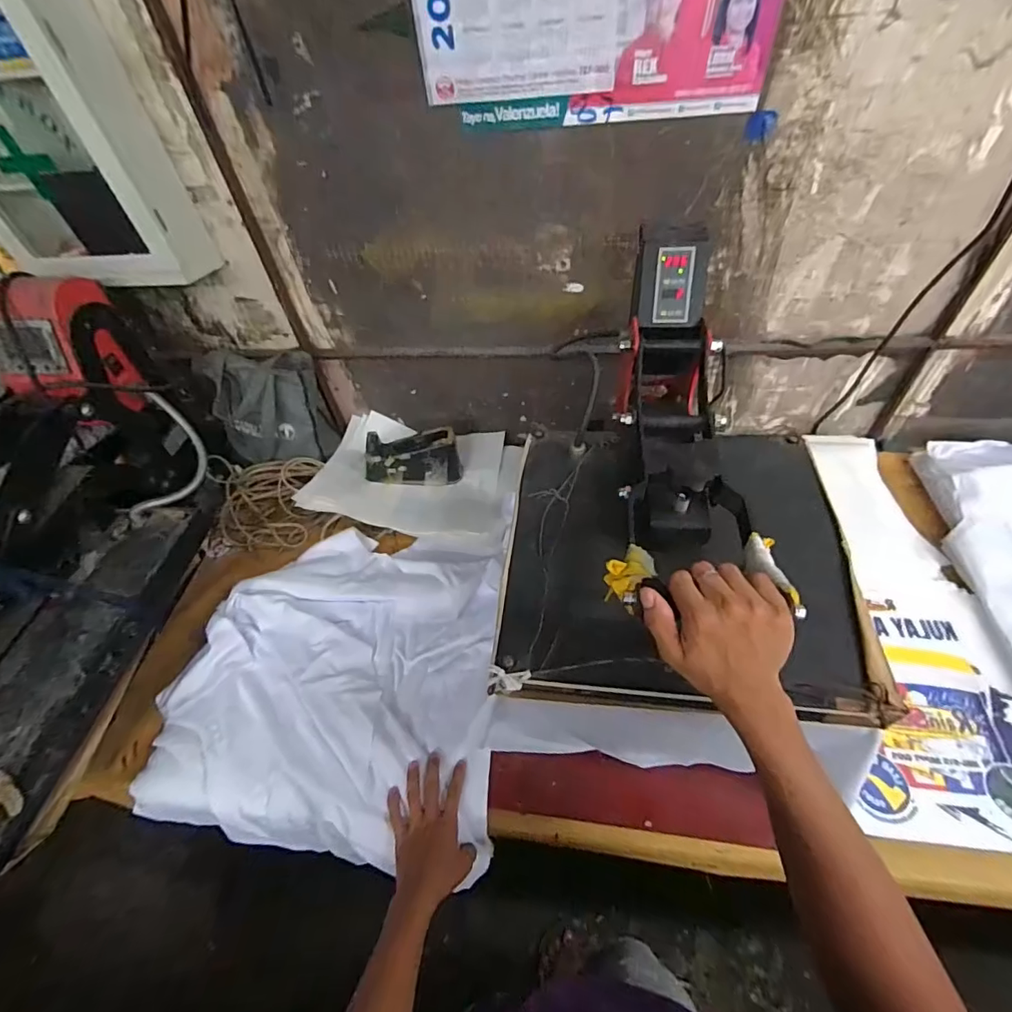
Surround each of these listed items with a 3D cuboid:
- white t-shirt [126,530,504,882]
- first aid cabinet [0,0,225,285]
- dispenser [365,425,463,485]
[{"bbox_3d":[-0.265,0.265,0.810,0.525,0.089,0.492,4,51,9],"label":"white t-shirt"},{"bbox_3d":[-0.703,-0.550,0.739,0.312,0.398,0.146,3,50,9],"label":"first aid cabinet"},{"bbox_3d":[-0.208,-0.106,1.071,0.204,0.100,0.088,-4,50,3],"label":"dispenser"}]

